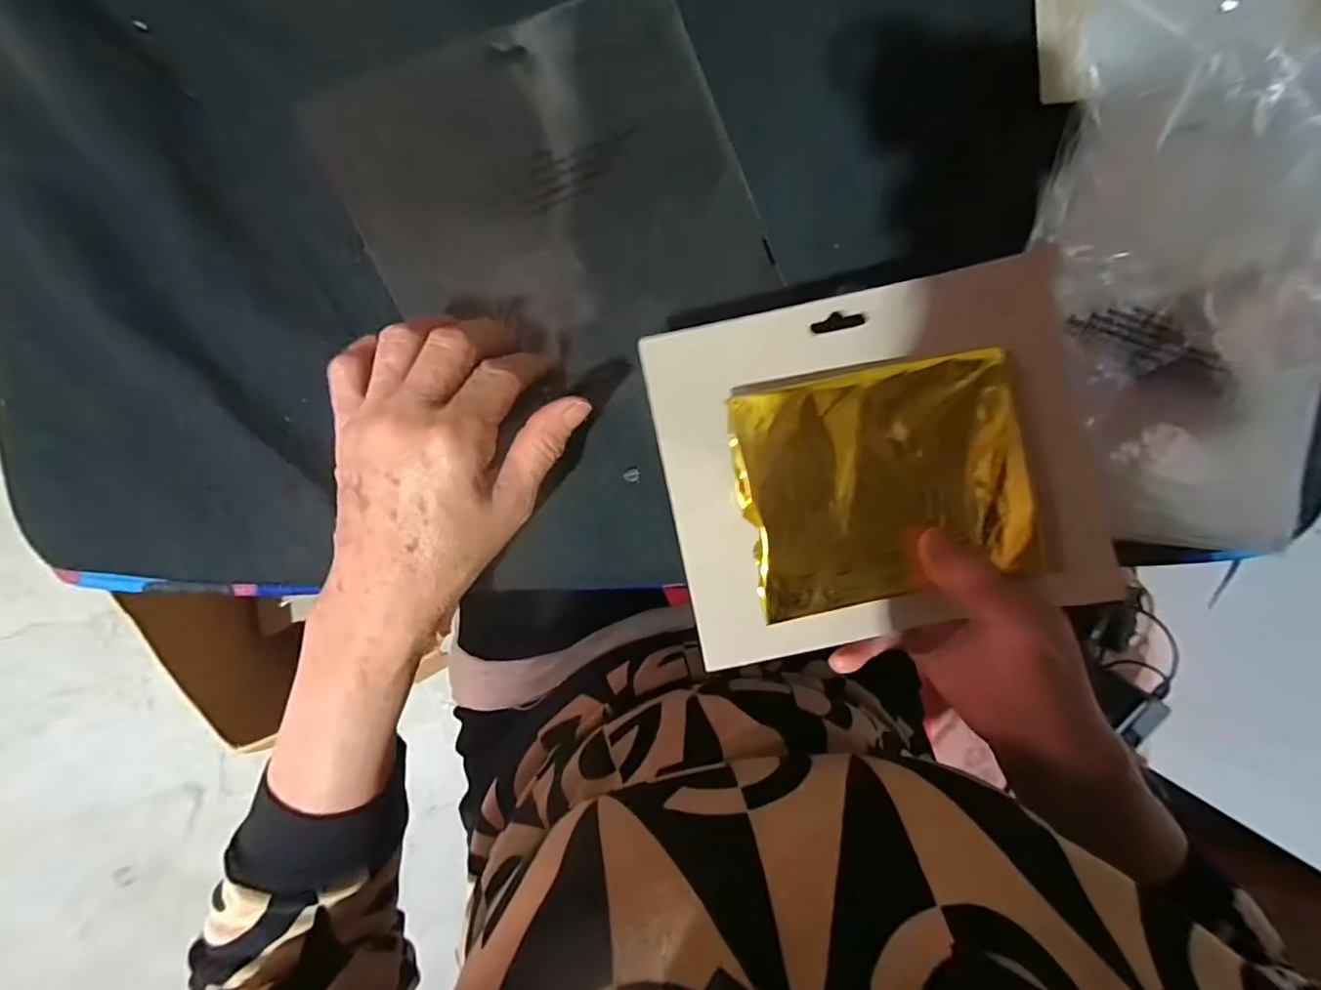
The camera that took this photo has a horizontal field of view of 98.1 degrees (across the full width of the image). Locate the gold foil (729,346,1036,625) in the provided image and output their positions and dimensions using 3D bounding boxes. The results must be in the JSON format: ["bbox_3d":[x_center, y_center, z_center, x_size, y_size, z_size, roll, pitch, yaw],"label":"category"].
[{"bbox_3d":[0.104,-0.006,0.268,0.130,0.008,0.104,-13,91,-2],"label":"gold foil"}]

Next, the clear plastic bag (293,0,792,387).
[{"bbox_3d":[-0.053,-0.154,0.303,0.195,0.014,0.174,-24,102,-2],"label":"clear plastic bag"}]

